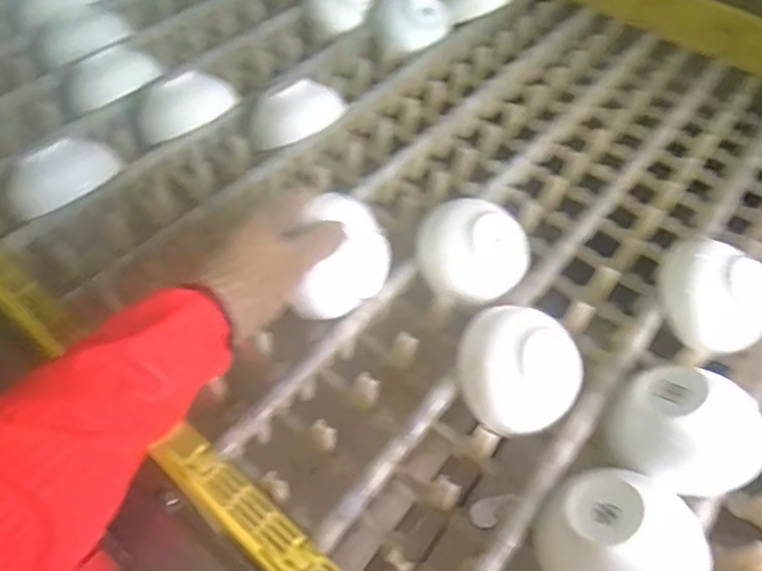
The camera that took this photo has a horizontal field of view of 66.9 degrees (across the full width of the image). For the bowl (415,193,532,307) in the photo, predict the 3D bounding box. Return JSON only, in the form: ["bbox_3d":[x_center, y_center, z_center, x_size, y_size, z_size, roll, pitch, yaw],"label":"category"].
[{"bbox_3d":[0.090,-0.034,0.546,0.109,0.052,0.085,4,49,1],"label":"bowl"}]

